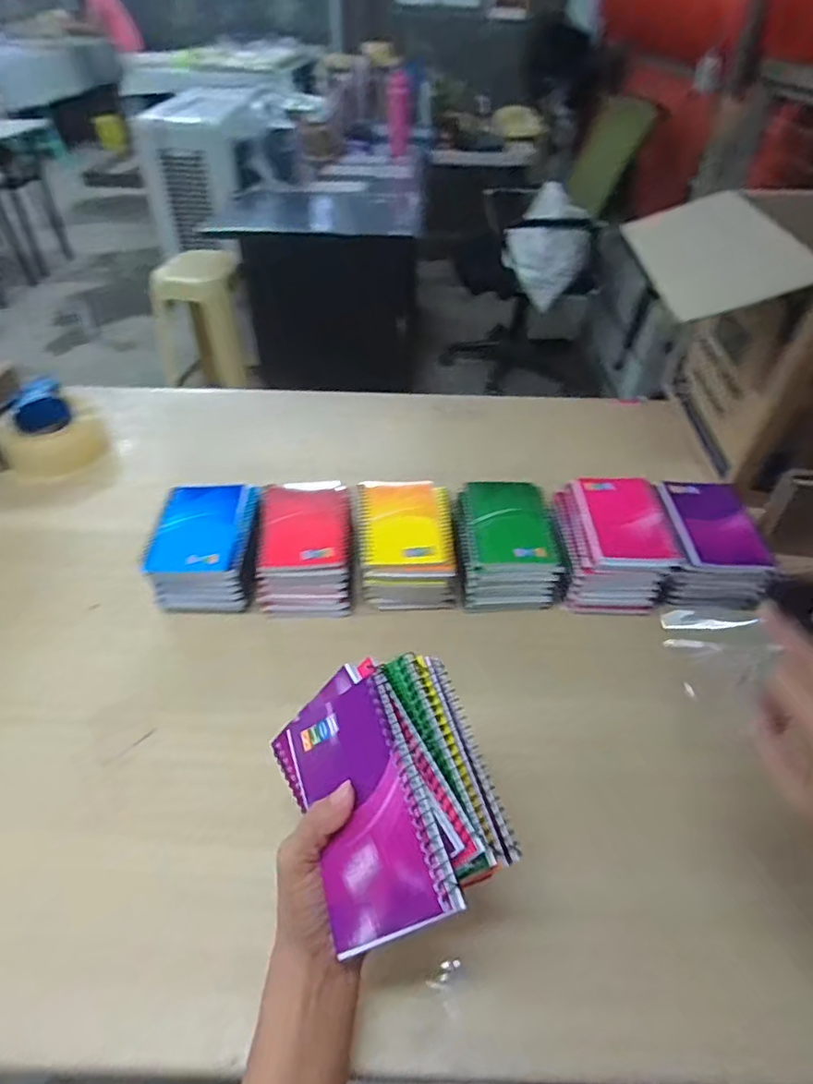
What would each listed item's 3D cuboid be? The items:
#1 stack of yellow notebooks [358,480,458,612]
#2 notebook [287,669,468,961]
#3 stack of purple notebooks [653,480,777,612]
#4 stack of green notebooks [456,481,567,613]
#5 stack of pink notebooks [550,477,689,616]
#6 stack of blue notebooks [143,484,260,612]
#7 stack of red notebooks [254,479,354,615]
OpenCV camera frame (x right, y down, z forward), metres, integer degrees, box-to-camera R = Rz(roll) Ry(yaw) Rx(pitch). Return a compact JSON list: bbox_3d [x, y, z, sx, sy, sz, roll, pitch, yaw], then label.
[{"bbox_3d":[0.001,-0.003,0.641,0.101,0.075,0.144,-4,46,-3],"label":"stack of yellow notebooks"},{"bbox_3d":[-0.025,0.152,0.335,0.079,0.012,0.131,-37,55,21],"label":"notebook"},{"bbox_3d":[0.322,0.002,0.629,0.105,0.073,0.136,6,45,6],"label":"stack of purple notebooks"},{"bbox_3d":[0.110,-0.003,0.644,0.105,0.070,0.143,-2,45,-1],"label":"stack of green notebooks"},{"bbox_3d":[0.221,-0.001,0.639,0.110,0.078,0.138,0,44,0],"label":"stack of pink notebooks"},{"bbox_3d":[-0.210,0.006,0.628,0.102,0.074,0.134,-4,46,-3],"label":"stack of blue notebooks"},{"bbox_3d":[-0.106,0.004,0.632,0.098,0.073,0.143,-3,46,-3],"label":"stack of red notebooks"}]

